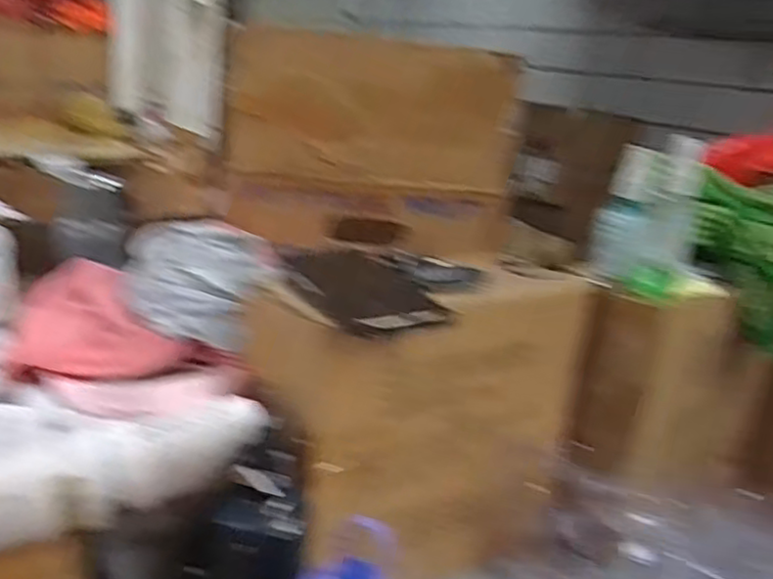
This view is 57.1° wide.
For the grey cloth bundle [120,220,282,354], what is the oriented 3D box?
[{"bbox_3d":[-0.164,-0.007,0.627,0.131,0.082,0.074,11,19,14],"label":"grey cloth bundle"}]

